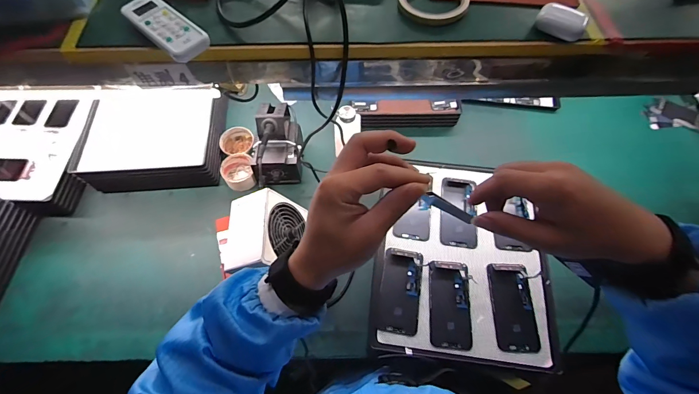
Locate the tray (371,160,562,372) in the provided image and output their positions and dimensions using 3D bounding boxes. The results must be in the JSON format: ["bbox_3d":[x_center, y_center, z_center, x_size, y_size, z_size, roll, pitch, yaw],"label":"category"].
[{"bbox_3d":[0.207,0.107,0.621,0.300,0.027,0.363,6,64,3],"label":"tray"}]

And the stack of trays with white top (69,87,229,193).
[{"bbox_3d":[-0.496,-0.149,0.861,0.317,0.101,0.251,-4,64,-2],"label":"stack of trays with white top"}]

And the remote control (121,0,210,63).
[{"bbox_3d":[-0.229,-0.210,0.412,0.118,0.020,0.051,40,70,17],"label":"remote control"}]

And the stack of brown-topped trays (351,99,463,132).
[{"bbox_3d":[0.159,-0.231,0.923,0.292,0.068,0.066,-2,64,-1],"label":"stack of brown-topped trays"}]

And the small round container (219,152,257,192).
[{"bbox_3d":[-0.285,-0.060,0.857,0.082,0.044,0.099,-12,65,-6],"label":"small round container"}]

